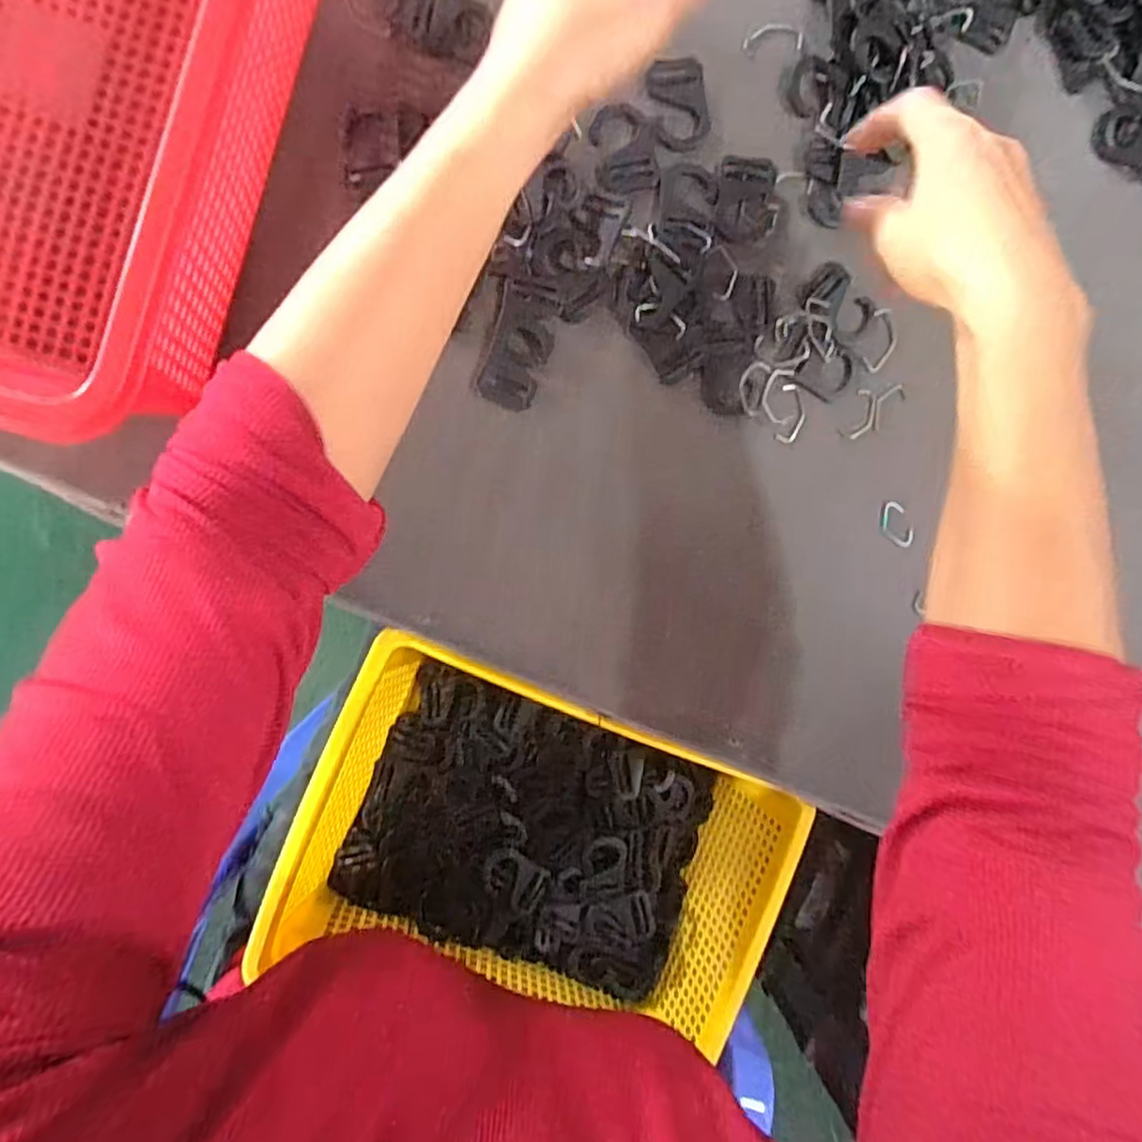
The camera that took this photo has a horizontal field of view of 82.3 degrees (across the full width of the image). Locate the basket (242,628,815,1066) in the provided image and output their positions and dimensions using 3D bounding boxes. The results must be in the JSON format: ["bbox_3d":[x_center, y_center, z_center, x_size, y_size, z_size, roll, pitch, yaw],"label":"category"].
[{"bbox_3d":[-0.016,0.184,0.436,0.296,0.101,0.201,22,89,-6],"label":"basket"}]

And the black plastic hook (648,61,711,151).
[{"bbox_3d":[0.064,-0.272,0.381,0.032,0.004,0.052,-7,89,-5],"label":"black plastic hook"}]

